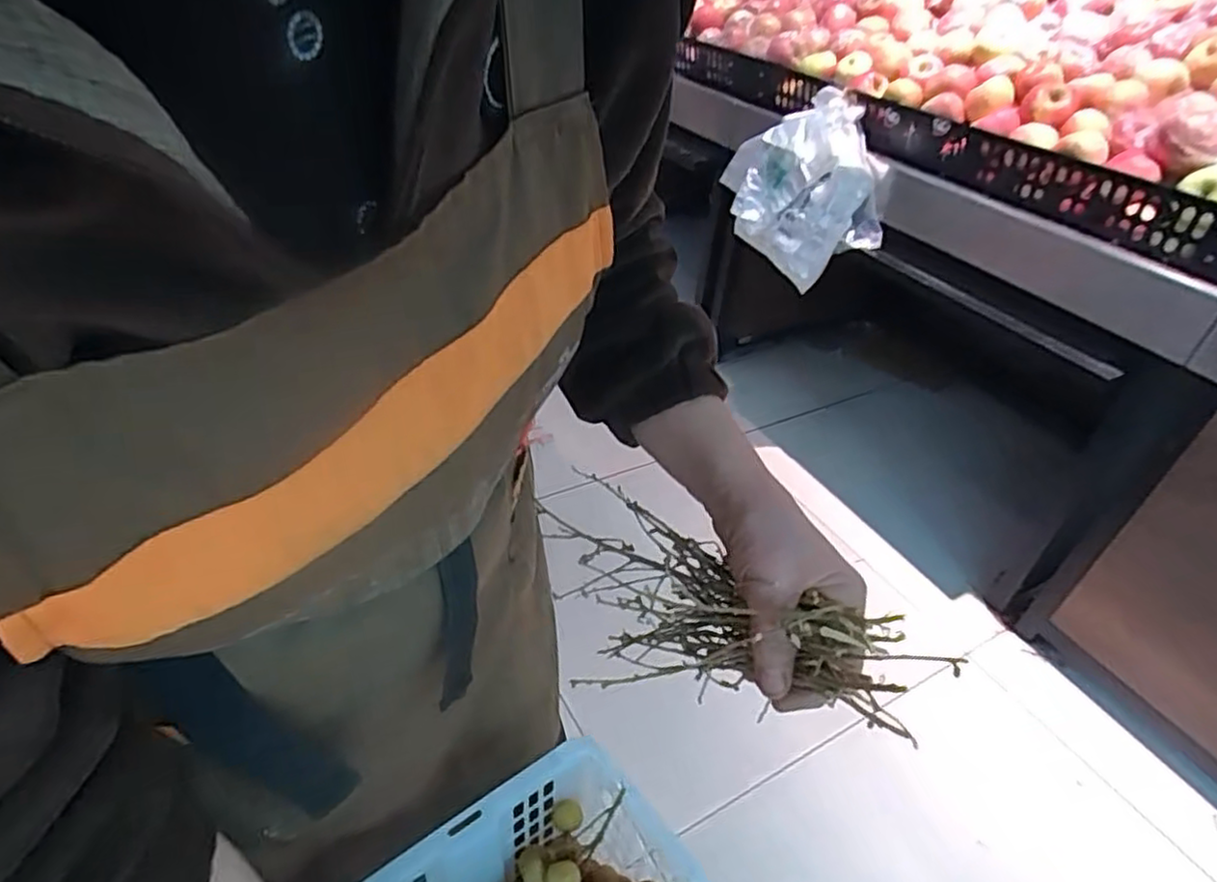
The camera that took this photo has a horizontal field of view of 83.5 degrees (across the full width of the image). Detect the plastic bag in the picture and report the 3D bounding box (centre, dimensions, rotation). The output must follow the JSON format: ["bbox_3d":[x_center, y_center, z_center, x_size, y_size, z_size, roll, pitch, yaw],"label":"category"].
[{"bbox_3d":[0.449,-0.573,1.607,0.104,0.391,0.374,-11,82,-41],"label":"plastic bag"}]

